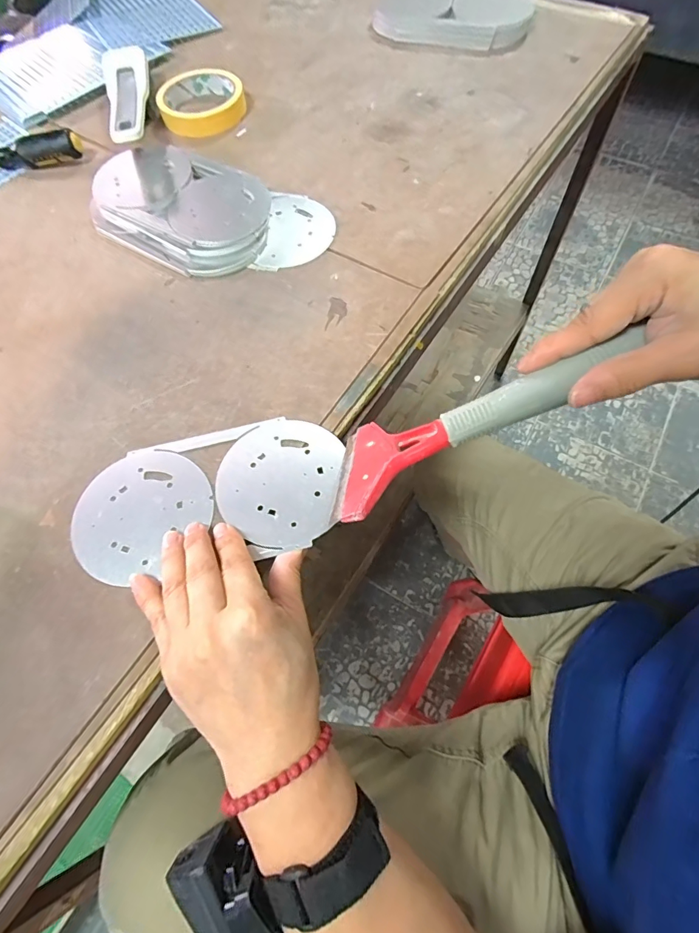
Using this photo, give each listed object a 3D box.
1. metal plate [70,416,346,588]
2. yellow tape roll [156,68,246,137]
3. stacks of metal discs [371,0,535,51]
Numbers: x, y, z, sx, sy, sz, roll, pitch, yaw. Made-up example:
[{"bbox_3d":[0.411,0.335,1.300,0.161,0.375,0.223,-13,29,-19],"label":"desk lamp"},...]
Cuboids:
[{"bbox_3d":[-0.096,0.019,0.307,0.182,0.004,0.098,-12,65,-2],"label":"metal plate"},{"bbox_3d":[-0.163,-0.406,0.491,0.093,0.020,0.093,-12,65,-2],"label":"yellow tape roll"},{"bbox_3d":[0.124,-0.561,0.550,0.188,0.031,0.098,23,68,13],"label":"stacks of metal discs"}]

